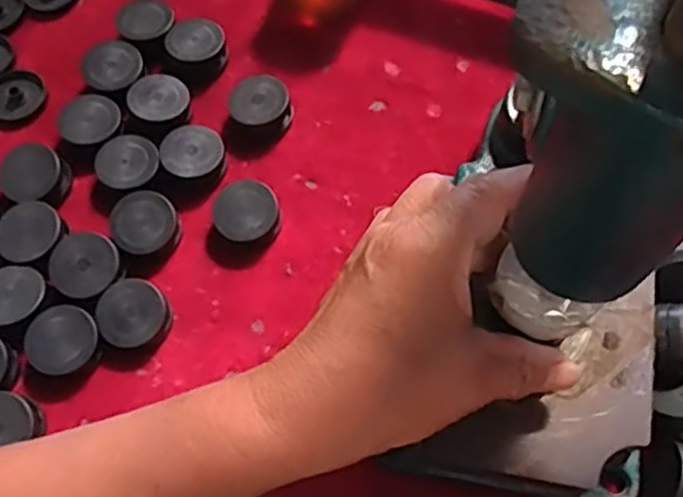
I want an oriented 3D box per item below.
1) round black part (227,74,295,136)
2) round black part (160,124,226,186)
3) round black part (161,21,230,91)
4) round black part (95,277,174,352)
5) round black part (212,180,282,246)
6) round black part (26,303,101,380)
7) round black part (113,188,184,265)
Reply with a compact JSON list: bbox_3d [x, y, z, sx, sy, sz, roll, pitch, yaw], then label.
[{"bbox_3d":[-0.044,-0.077,0.383,0.032,0.019,0.028,-25,70,-9],"label":"round black part"},{"bbox_3d":[-0.078,-0.050,0.370,0.032,0.018,0.030,0,68,0],"label":"round black part"},{"bbox_3d":[-0.083,-0.113,0.397,0.030,0.019,0.036,36,73,14],"label":"round black part"},{"bbox_3d":[-0.101,0.032,0.340,0.032,0.015,0.032,0,68,0],"label":"round black part"},{"bbox_3d":[-0.048,-0.017,0.357,0.032,0.020,0.029,-25,70,-9],"label":"round black part"},{"bbox_3d":[-0.132,0.045,0.334,0.032,0.016,0.032,0,68,0],"label":"round black part"},{"bbox_3d":[-0.100,-0.011,0.356,0.032,0.017,0.030,0,68,0],"label":"round black part"}]

